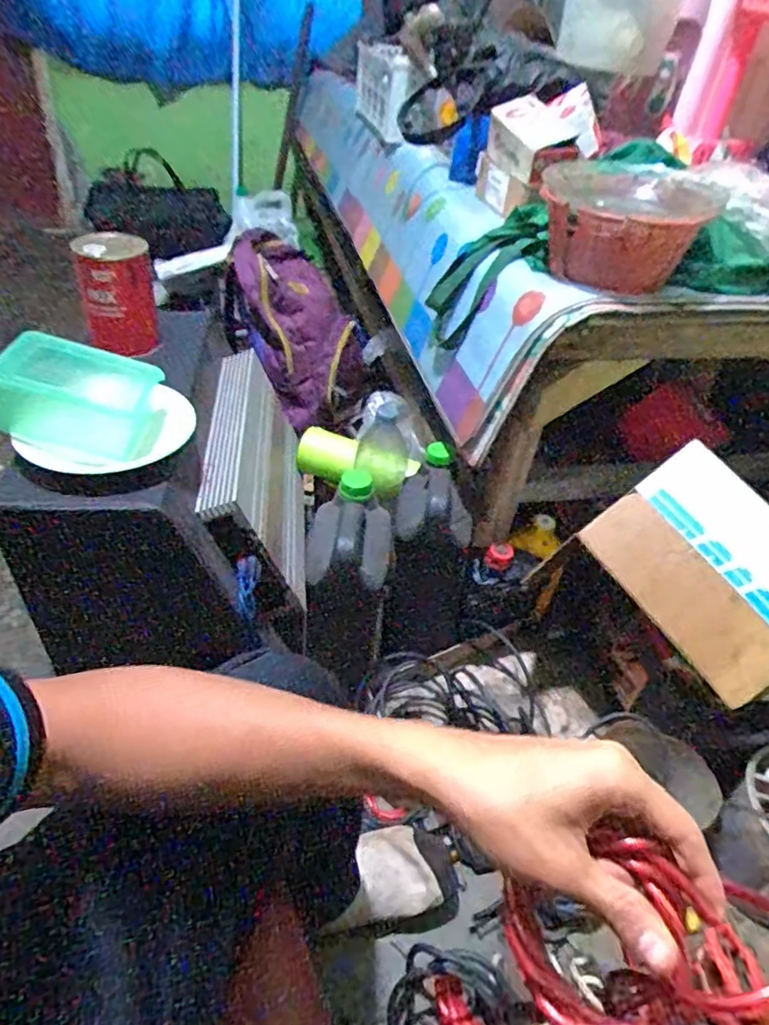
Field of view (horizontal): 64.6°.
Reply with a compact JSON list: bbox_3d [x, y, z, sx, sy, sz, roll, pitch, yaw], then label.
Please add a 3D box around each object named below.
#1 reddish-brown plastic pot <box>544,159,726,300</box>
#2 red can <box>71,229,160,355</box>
[{"bbox_3d":[0.291,-0.358,0.768,0.212,0.107,0.189,30,46,24],"label":"reddish-brown plastic pot"},{"bbox_3d":[-0.403,-0.319,0.928,0.098,0.174,0.127,-14,45,-22],"label":"red can"}]

